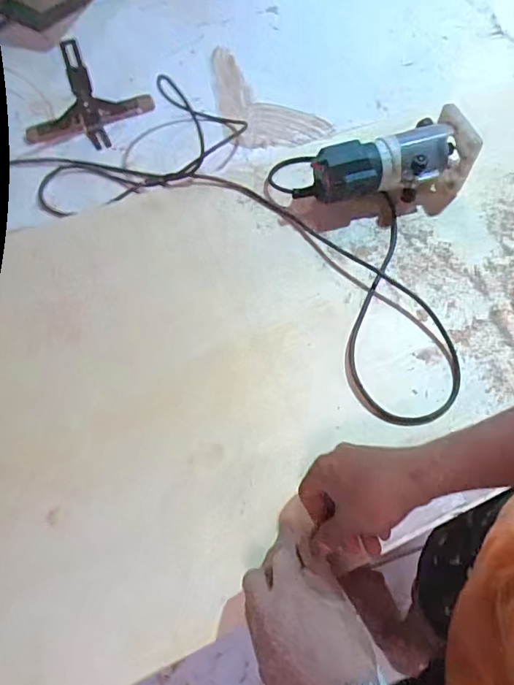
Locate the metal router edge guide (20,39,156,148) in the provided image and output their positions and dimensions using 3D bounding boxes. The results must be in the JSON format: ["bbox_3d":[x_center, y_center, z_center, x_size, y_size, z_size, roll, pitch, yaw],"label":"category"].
[{"bbox_3d":[-0.251,-0.360,0.701,0.195,0.135,0.086,-23,63,-13],"label":"metal router edge guide"}]

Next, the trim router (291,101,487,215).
[{"bbox_3d":[0.167,-0.221,0.649,0.233,0.088,0.093,-17,62,-10],"label":"trim router"}]

